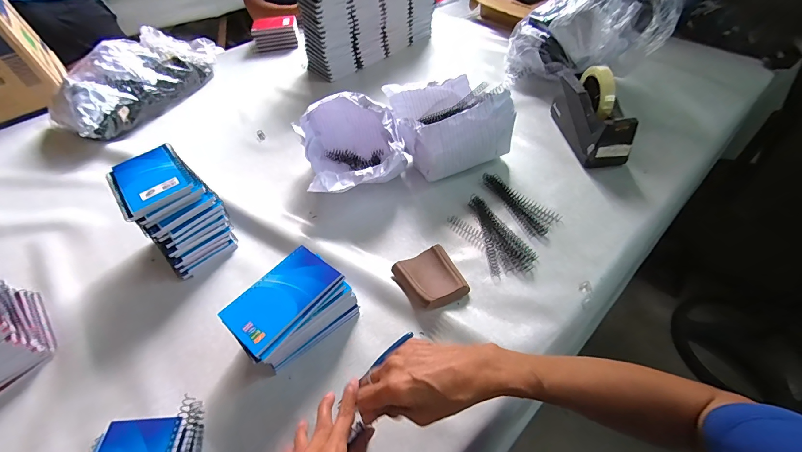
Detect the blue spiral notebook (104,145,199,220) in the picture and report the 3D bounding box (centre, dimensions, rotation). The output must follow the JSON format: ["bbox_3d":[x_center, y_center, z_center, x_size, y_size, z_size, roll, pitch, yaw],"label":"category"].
[{"bbox_3d":[-0.363,-0.069,0.492,0.095,0.017,0.121,-36,56,-23],"label":"blue spiral notebook"}]

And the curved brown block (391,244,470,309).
[{"bbox_3d":[0.045,0.076,0.493,0.091,0.028,0.091,-26,52,-16],"label":"curved brown block"}]

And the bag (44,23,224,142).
[{"bbox_3d":[-0.686,-0.397,0.890,0.199,0.131,0.443,16,53,18],"label":"bag"}]

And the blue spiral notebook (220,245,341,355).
[{"bbox_3d":[-0.145,0.083,0.417,0.083,0.007,0.129,30,58,27],"label":"blue spiral notebook"}]

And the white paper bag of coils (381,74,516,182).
[{"bbox_3d":[0.086,-0.204,0.659,0.183,0.125,0.212,-16,50,-8],"label":"white paper bag of coils"}]

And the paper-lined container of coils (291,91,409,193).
[{"bbox_3d":[-0.088,-0.147,0.629,0.178,0.128,0.210,-9,49,-3],"label":"paper-lined container of coils"}]

